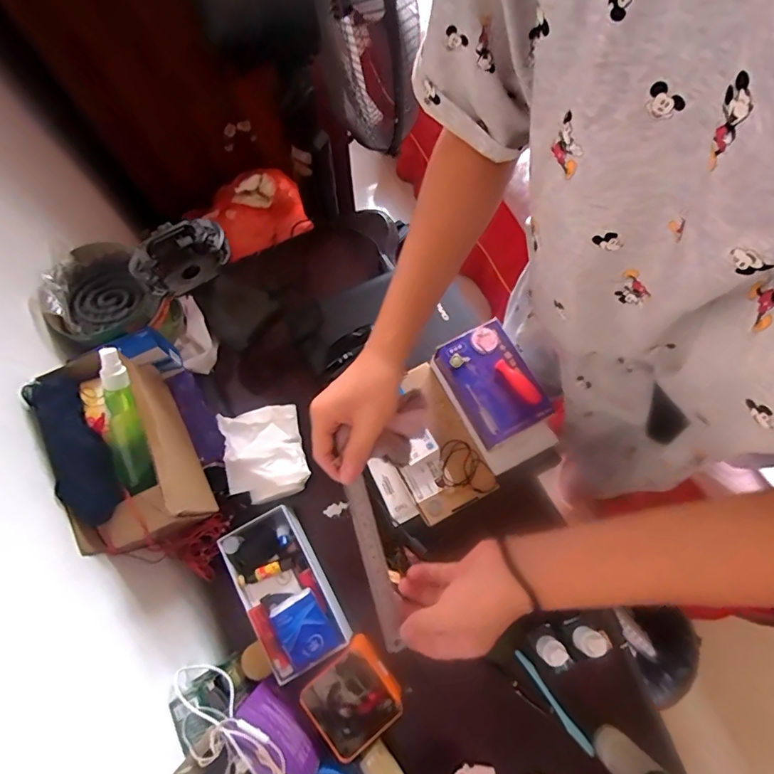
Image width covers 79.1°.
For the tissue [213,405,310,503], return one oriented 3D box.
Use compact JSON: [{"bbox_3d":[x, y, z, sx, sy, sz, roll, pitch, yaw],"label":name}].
[{"bbox_3d":[-0.165,0.088,0.632,0.097,0.046,0.125,-15,73,-4],"label":"tissue"}]

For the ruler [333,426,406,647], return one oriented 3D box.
[{"bbox_3d":[-0.010,0.161,0.427,0.019,0.008,0.152,-15,82,-5],"label":"ruler"}]

